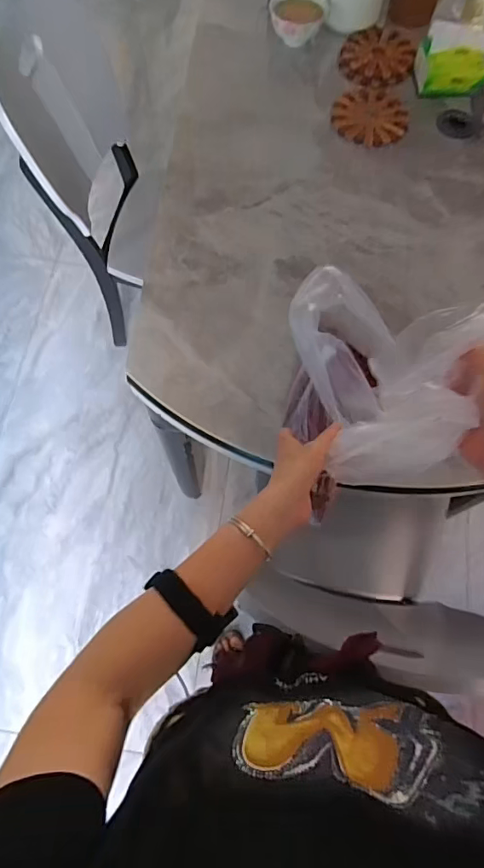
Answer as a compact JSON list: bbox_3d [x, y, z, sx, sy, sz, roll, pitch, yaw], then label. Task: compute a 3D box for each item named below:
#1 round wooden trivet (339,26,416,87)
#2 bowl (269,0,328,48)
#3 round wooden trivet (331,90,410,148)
[{"bbox_3d":[0.293,-0.816,1.049,0.155,0.010,0.173,21,71,7],"label":"round wooden trivet"},{"bbox_3d":[0.119,-0.894,1.051,0.118,0.077,0.118,0,70,0],"label":"bowl"},{"bbox_3d":[0.265,-0.655,0.995,0.138,0.022,0.154,-27,72,-10],"label":"round wooden trivet"}]

